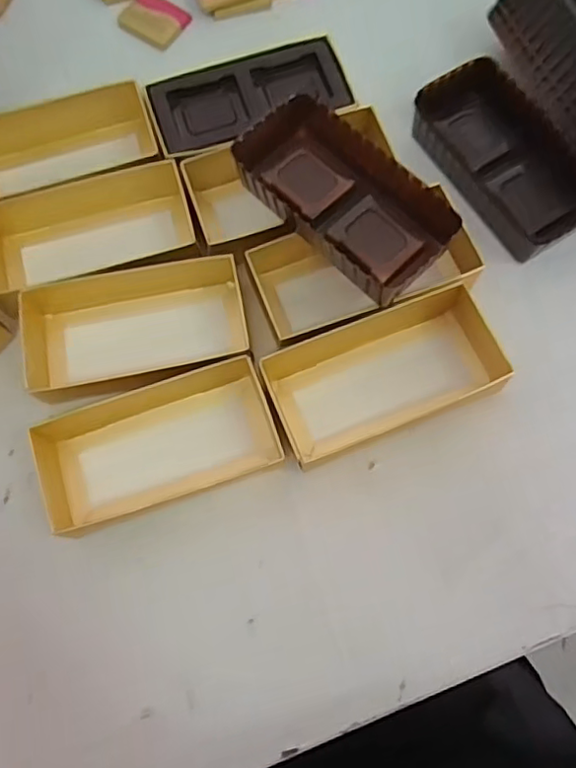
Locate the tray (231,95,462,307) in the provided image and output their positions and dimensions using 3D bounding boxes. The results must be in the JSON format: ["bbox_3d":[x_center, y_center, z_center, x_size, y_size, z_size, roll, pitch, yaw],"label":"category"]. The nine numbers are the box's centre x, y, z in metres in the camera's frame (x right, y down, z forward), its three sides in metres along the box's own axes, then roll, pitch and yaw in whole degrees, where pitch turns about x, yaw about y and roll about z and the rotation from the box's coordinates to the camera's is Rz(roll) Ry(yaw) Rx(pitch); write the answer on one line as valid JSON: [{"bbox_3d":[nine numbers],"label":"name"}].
[{"bbox_3d":[0.028,-0.096,0.311,0.111,0.022,0.054,41,79,13],"label":"tray"}]

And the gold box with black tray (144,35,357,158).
[{"bbox_3d":[-0.022,-0.164,0.361,0.111,0.032,0.050,-17,75,-4],"label":"gold box with black tray"}]

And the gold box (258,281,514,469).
[{"bbox_3d":[0.048,-0.008,0.317,0.112,0.028,0.066,-21,75,-5],"label":"gold box"}]

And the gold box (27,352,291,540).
[{"bbox_3d":[-0.068,0.031,0.316,0.119,0.031,0.061,-20,75,-5],"label":"gold box"}]

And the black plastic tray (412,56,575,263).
[{"bbox_3d":[0.124,-0.129,0.350,0.055,0.032,0.114,-32,77,-8],"label":"black plastic tray"}]

